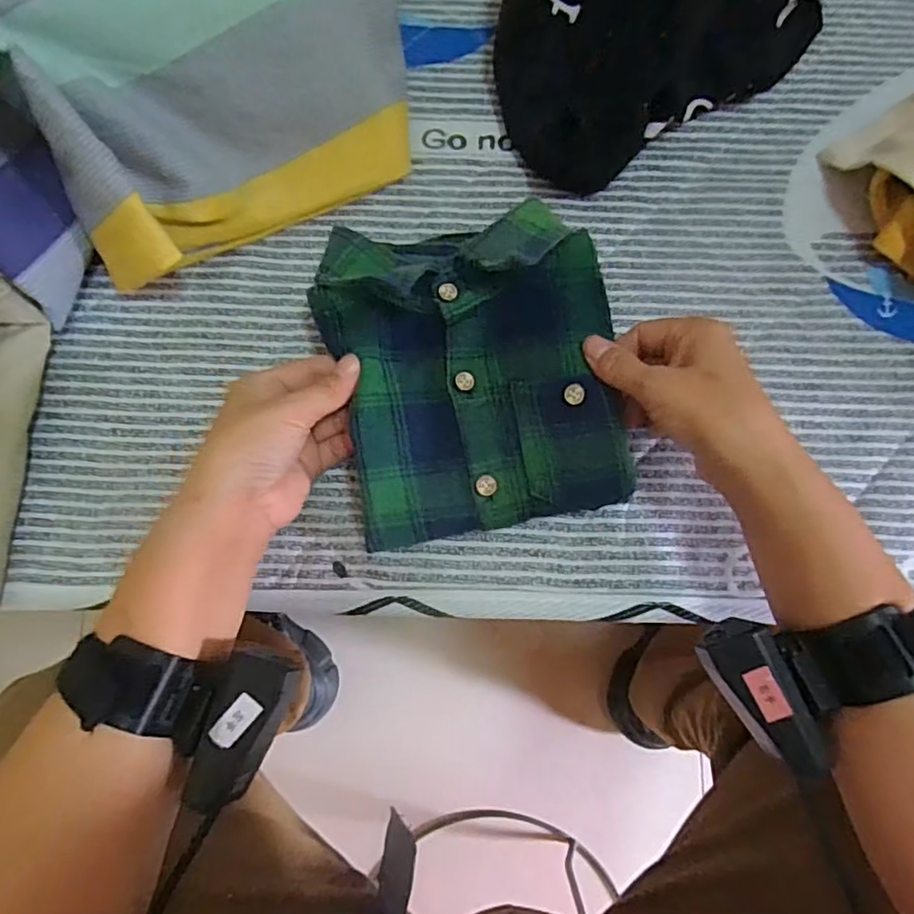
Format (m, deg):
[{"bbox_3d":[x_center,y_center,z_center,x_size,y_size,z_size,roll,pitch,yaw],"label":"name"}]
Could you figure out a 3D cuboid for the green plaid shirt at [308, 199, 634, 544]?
[{"bbox_3d":[0.012,-0.049,0.339,0.155,0.034,0.173,-11,79,-3],"label":"green plaid shirt"}]

